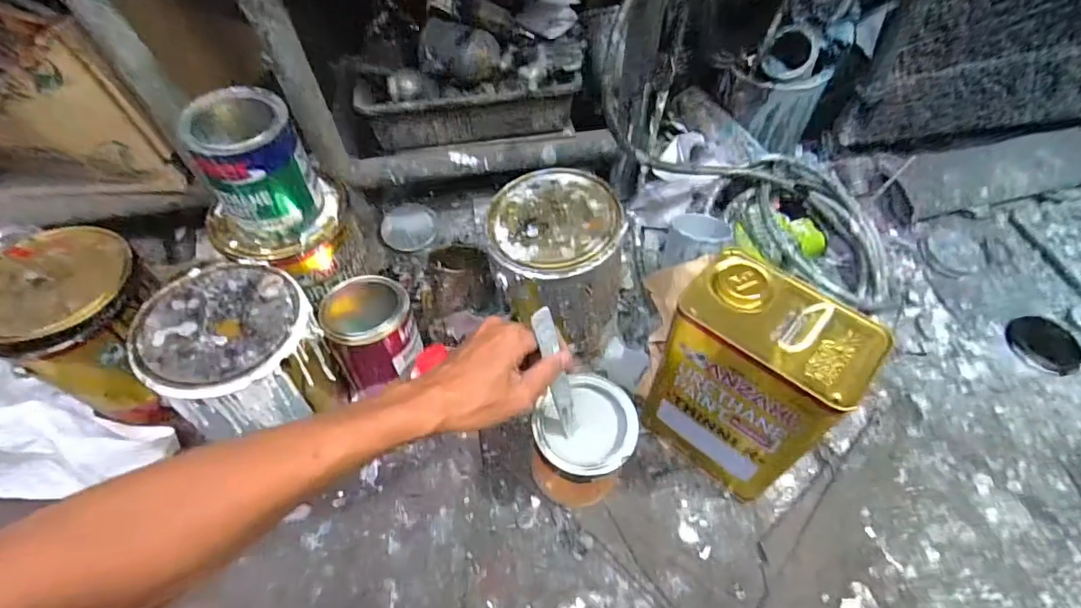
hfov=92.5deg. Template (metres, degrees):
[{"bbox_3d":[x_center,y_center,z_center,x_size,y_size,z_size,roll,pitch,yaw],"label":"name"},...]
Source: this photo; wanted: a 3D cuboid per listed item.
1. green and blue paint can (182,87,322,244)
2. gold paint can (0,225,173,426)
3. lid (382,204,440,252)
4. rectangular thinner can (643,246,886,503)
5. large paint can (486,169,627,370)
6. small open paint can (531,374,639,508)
[{"bbox_3d":[-0.309,-0.146,0.572,0.086,0.141,0.098,24,62,19],"label":"green and blue paint can"},{"bbox_3d":[-0.518,0.031,0.619,0.145,0.191,0.154,0,57,1],"label":"gold paint can"},{"bbox_3d":[-0.222,-0.131,0.880,0.090,0.011,0.092,-2,57,3],"label":"lid"},{"bbox_3d":[0.210,0.087,0.554,0.156,0.259,0.111,31,64,22],"label":"rectangular thinner can"},{"bbox_3d":[0.022,-0.042,0.670,0.153,0.204,0.162,-2,57,3],"label":"large paint can"},{"bbox_3d":[0.048,0.160,0.586,0.100,0.136,0.106,0,57,1],"label":"small open paint can"}]

